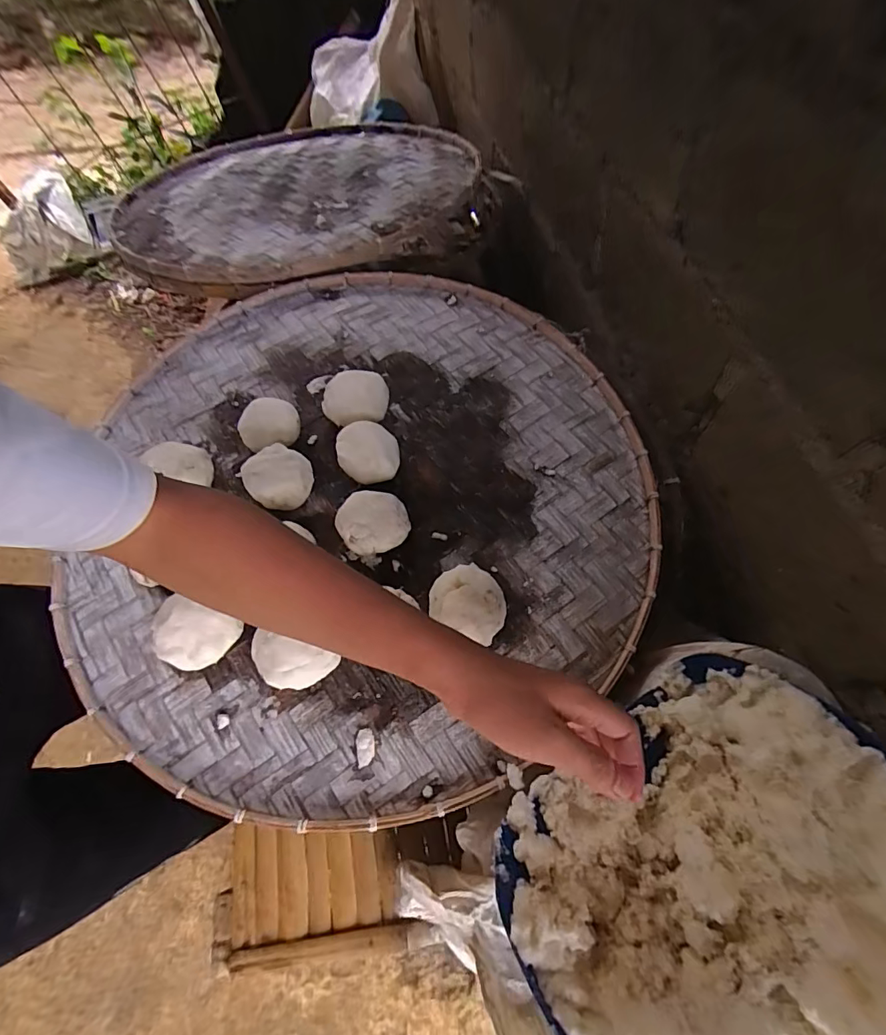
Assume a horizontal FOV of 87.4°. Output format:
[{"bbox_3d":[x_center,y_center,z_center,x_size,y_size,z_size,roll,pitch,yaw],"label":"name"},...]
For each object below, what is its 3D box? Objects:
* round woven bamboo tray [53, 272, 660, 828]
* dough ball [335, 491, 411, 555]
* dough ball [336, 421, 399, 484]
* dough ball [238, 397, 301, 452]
[{"bbox_3d":[-0.083,-0.047,0.572,0.670,0.067,0.703,0,66,0],"label":"round woven bamboo tray"},{"bbox_3d":[-0.082,0.007,0.541,0.077,0.051,0.072,-3,65,6],"label":"dough ball"},{"bbox_3d":[-0.091,-0.076,0.577,0.071,0.062,0.065,-3,65,6],"label":"dough ball"},{"bbox_3d":[-0.228,-0.117,0.612,0.074,0.045,0.071,-3,65,6],"label":"dough ball"}]

